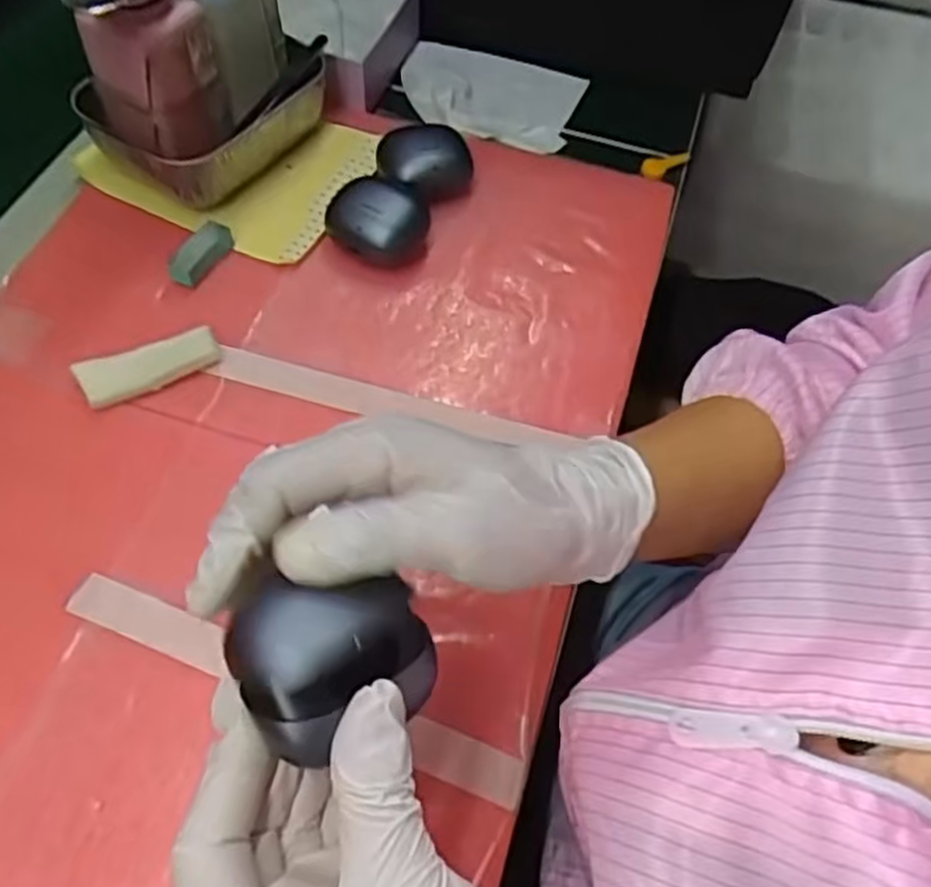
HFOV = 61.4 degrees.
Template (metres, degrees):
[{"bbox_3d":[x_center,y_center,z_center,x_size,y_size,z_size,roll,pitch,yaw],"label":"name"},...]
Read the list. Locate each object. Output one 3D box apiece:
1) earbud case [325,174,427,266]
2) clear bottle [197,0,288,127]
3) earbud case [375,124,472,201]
[{"bbox_3d":[-0.050,-0.127,0.449,0.056,0.030,0.043,0,60,-3],"label":"earbud case"},{"bbox_3d":[-0.133,-0.234,0.441,0.046,0.109,0.057,35,63,16],"label":"clear bottle"},{"bbox_3d":[-0.023,-0.168,0.476,0.056,0.027,0.043,-12,61,-10],"label":"earbud case"}]

